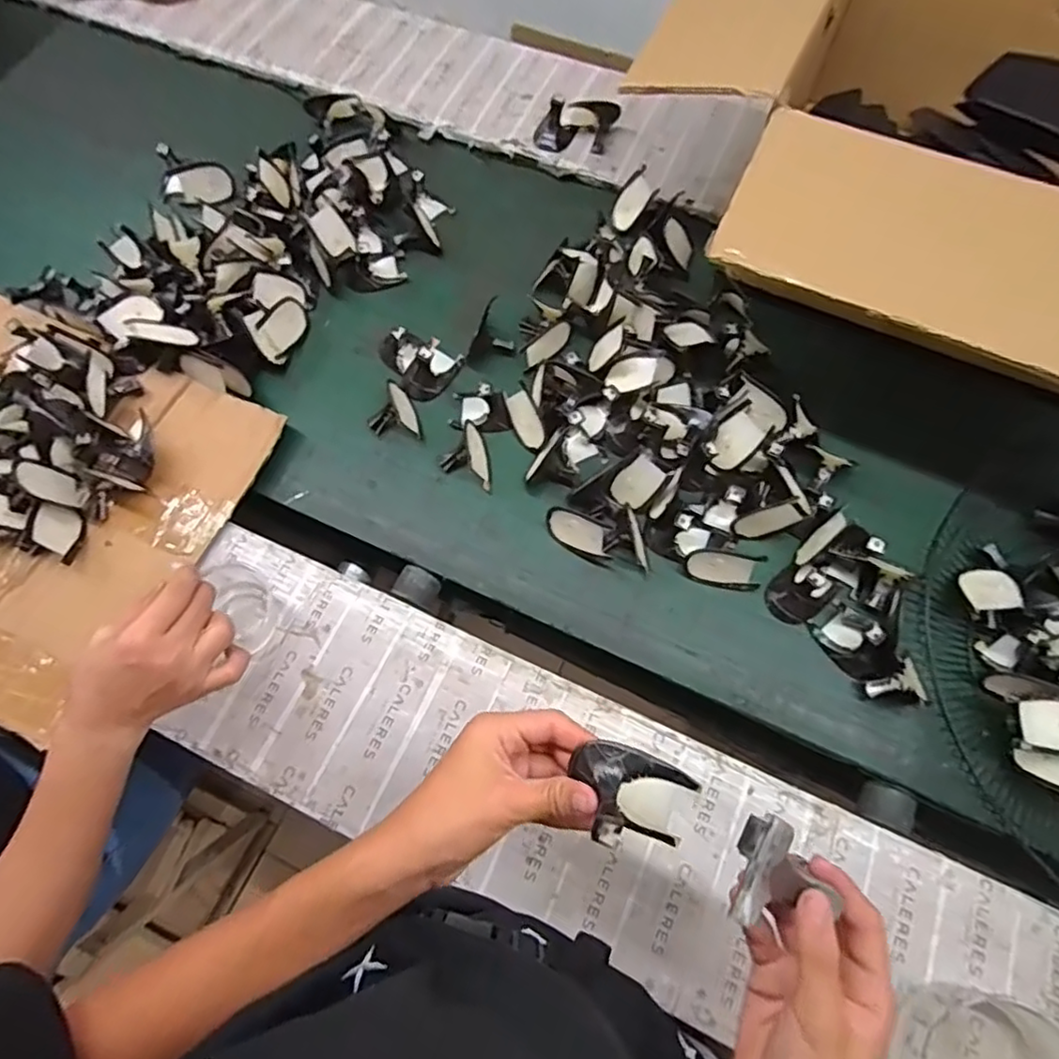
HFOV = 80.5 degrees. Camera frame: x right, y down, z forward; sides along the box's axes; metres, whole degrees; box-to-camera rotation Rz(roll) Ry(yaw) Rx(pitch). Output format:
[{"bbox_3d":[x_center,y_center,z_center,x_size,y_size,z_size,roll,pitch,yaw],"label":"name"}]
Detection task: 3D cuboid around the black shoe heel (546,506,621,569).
[{"bbox_3d":[0.050,0.004,0.617,0.076,0.033,0.031,28,73,12],"label":"black shoe heel"}]

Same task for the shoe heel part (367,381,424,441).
[{"bbox_3d":[-0.149,-0.124,0.672,0.051,0.033,0.063,-23,70,-6],"label":"shoe heel part"}]

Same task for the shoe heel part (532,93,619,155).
[{"bbox_3d":[0.061,-0.516,0.803,0.108,0.033,0.060,3,69,3],"label":"shoe heel part"}]

